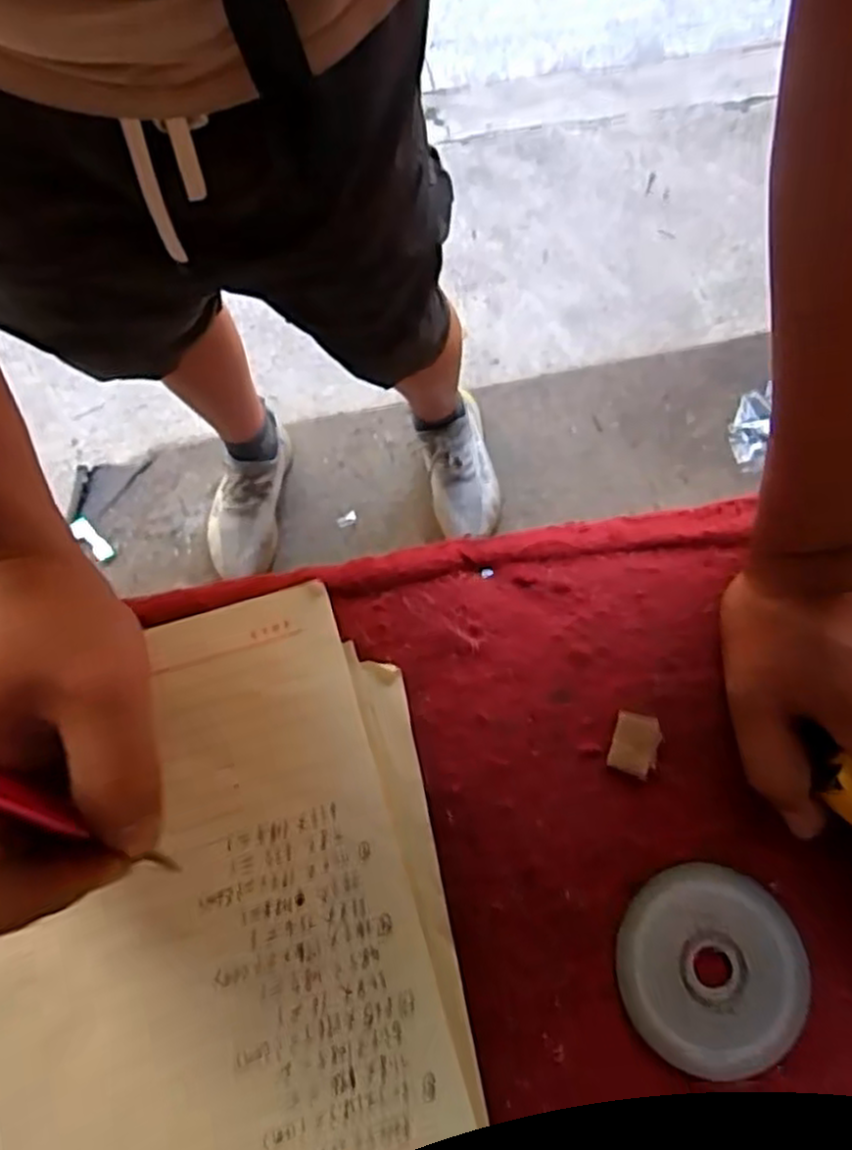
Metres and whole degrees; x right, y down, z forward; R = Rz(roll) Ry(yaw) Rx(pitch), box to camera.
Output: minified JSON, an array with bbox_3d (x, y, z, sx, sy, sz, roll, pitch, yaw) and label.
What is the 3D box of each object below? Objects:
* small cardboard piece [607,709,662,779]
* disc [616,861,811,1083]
[{"bbox_3d":[0.095,0.076,0.339,0.021,0.004,0.027,17,72,4],"label":"small cardboard piece"},{"bbox_3d":[0.119,0.161,0.309,0.077,0.004,0.076,13,72,3],"label":"disc"}]

